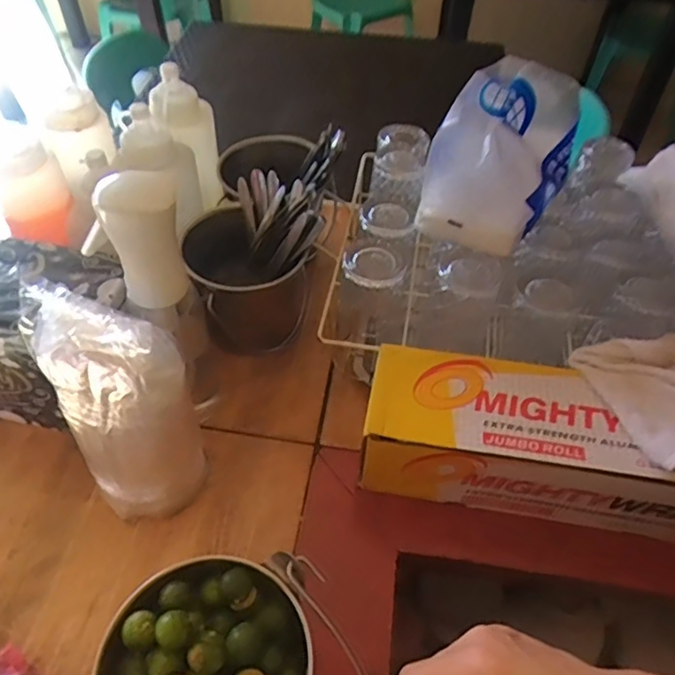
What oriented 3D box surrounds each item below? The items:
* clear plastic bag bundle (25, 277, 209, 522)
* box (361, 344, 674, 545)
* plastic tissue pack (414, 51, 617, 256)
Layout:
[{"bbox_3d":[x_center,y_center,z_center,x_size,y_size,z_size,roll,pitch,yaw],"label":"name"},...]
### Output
[{"bbox_3d":[-0.170,0.066,0.478,0.108,0.239,0.073,-2,49,-6],"label":"clear plastic bag bundle"},{"bbox_3d":[0.206,0.102,0.554,0.355,0.113,0.103,9,49,4],"label":"box"},{"bbox_3d":[0.172,-0.192,0.595,0.121,0.099,0.211,25,52,16],"label":"plastic tissue pack"}]

